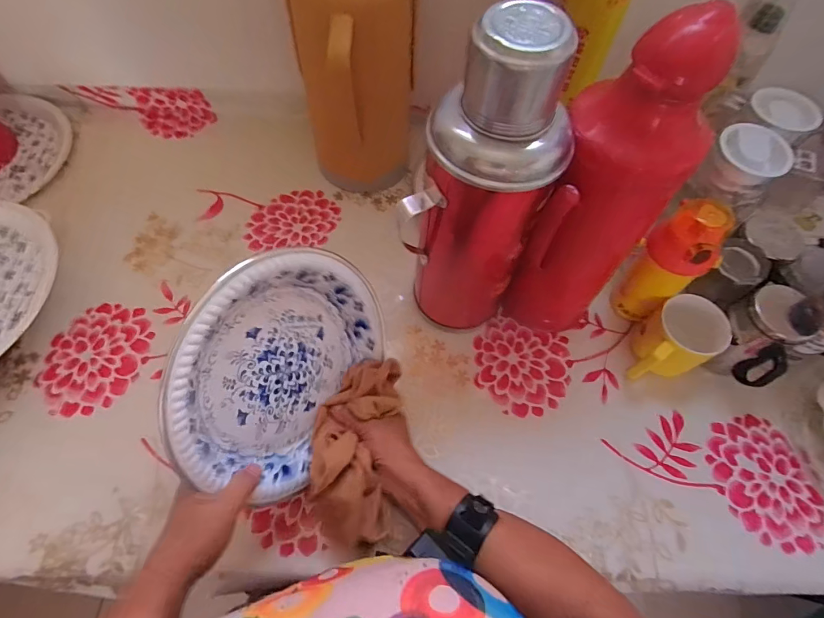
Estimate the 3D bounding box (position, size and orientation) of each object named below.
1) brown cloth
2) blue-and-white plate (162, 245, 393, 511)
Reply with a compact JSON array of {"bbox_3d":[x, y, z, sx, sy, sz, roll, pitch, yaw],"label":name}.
[{"bbox_3d":[-0.061,0.138,0.450,0.087,0.049,0.180,6,63,1],"label":"brown cloth"},{"bbox_3d":[-0.126,0.050,0.417,0.033,0.205,0.232,14,61,34],"label":"blue-and-white plate"}]

